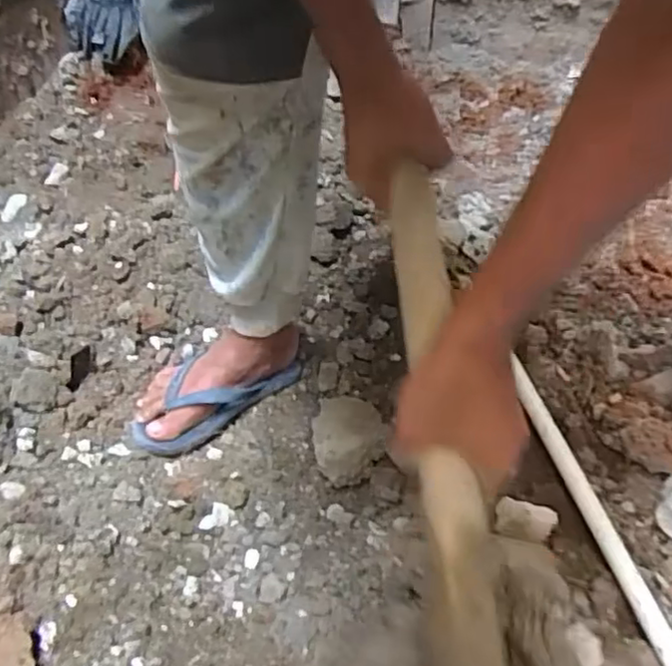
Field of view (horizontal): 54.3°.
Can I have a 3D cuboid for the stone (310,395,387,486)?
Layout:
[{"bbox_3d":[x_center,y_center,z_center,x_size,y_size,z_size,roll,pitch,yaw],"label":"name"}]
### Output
[{"bbox_3d":[0.016,0.131,0.857,0.094,0.026,0.132,-7,48,-5],"label":"stone"}]

